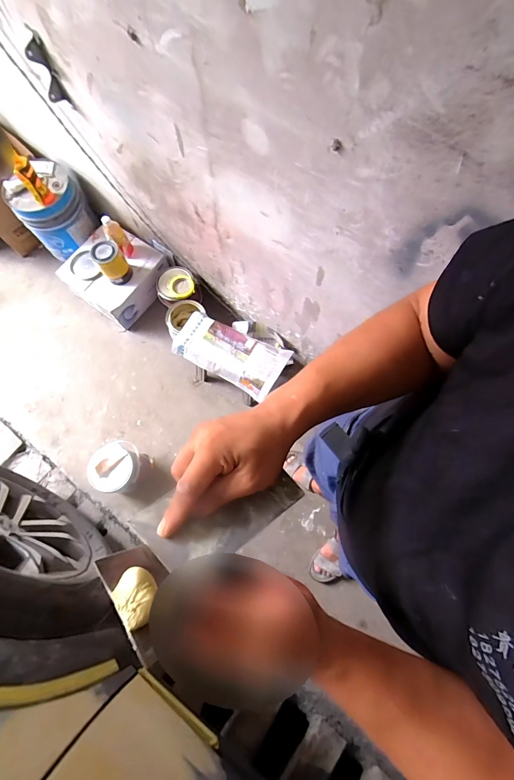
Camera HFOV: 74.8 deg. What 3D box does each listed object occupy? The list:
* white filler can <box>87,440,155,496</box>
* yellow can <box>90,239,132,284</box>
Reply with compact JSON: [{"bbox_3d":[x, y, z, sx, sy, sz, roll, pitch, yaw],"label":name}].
[{"bbox_3d":[-0.479,0.276,1.201,0.189,0.159,0.175,0,71,1],"label":"white filler can"},{"bbox_3d":[-0.562,-0.490,1.300,0.101,0.131,0.106,-39,75,-11],"label":"yellow can"}]

